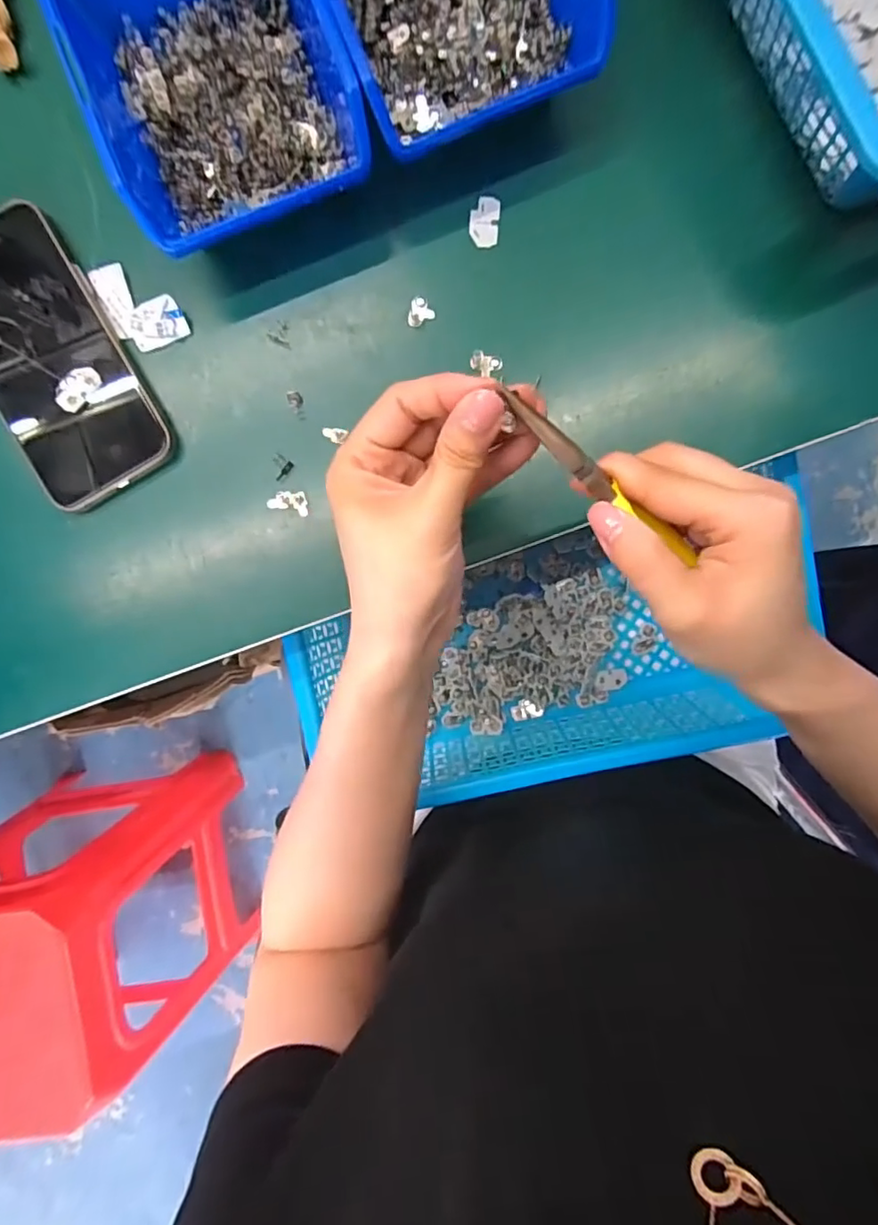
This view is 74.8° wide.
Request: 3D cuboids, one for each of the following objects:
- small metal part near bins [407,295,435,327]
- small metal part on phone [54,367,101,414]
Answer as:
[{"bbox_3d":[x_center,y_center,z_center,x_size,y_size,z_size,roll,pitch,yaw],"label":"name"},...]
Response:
[{"bbox_3d":[-0.012,-0.170,0.325,0.015,0.006,0.013,-32,90,5],"label":"small metal part near bins"},{"bbox_3d":[-0.202,-0.125,0.321,0.016,0.004,0.027,40,87,-11],"label":"small metal part on phone"}]

